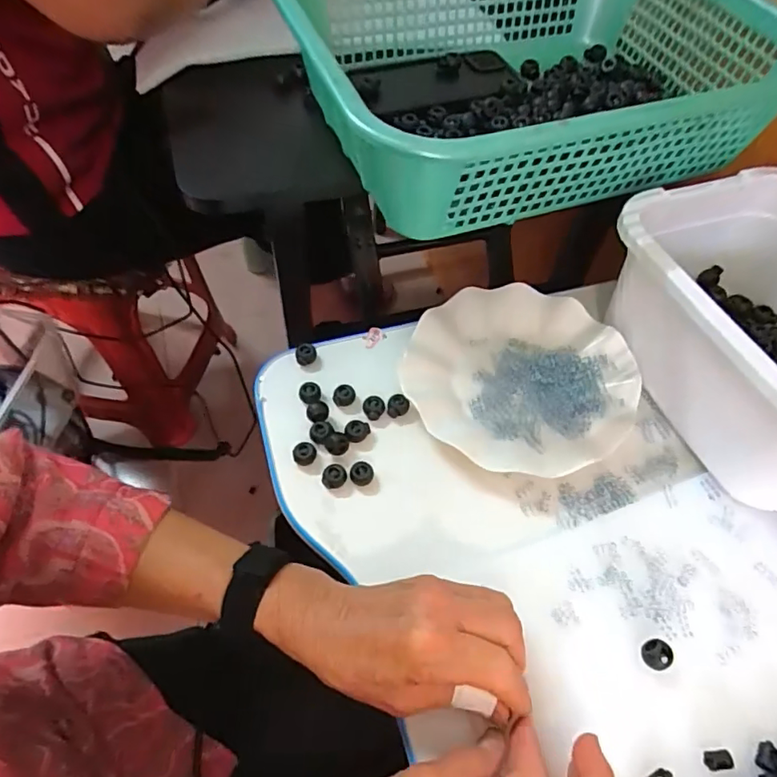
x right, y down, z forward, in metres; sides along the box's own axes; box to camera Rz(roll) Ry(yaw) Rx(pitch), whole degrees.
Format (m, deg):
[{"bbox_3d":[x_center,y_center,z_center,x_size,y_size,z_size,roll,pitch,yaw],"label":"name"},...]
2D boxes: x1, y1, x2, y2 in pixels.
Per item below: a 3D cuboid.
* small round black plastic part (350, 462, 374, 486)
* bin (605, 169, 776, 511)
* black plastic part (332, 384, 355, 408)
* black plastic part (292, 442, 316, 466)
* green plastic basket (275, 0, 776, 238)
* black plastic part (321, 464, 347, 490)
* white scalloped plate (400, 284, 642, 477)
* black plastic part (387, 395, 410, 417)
[{"bbox_3d":[-0.020,0.064,0.399,0.016,0.016,0.013,-37,66,-23],"label":"small round black plastic part"},{"bbox_3d":[0.298,-0.045,0.404,0.189,0.110,0.260,-19,60,-11],"label":"bin"},{"bbox_3d":[-0.036,0.006,0.437,0.017,0.012,0.018,-1,56,2],"label":"black plastic part"},{"bbox_3d":[-0.063,0.050,0.407,0.015,0.015,0.016,17,58,7],"label":"black plastic part"},{"bbox_3d":[0.120,-0.271,0.444,0.396,0.105,0.293,-18,60,-14],"label":"green plastic basket"},{"bbox_3d":[-0.040,0.066,0.398,0.019,0.015,0.015,-12,59,-10],"label":"black plastic part"},{"bbox_3d":[0.107,-0.011,0.442,0.176,0.019,0.176,1,57,-2],"label":"white scalloped plate"},{"bbox_3d":[0.008,0.015,0.433,0.017,0.012,0.016,5,57,0],"label":"black plastic part"}]

